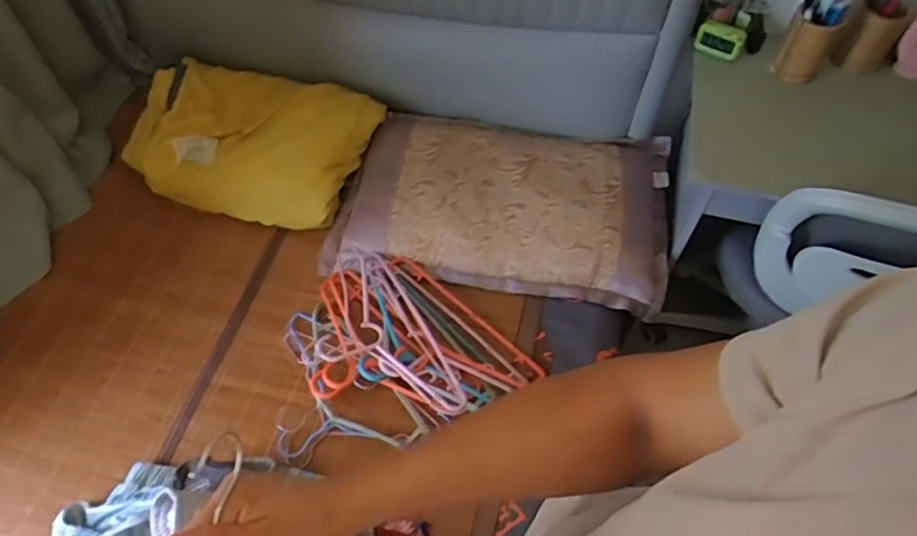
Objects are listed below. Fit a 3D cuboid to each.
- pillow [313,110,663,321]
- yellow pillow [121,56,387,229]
[{"bbox_3d":[0.109,-0.159,1.367,0.747,0.100,0.440,7,57,3],"label":"pillow"},{"bbox_3d":[-0.463,-0.294,1.351,0.491,0.149,0.338,18,58,10],"label":"yellow pillow"}]

